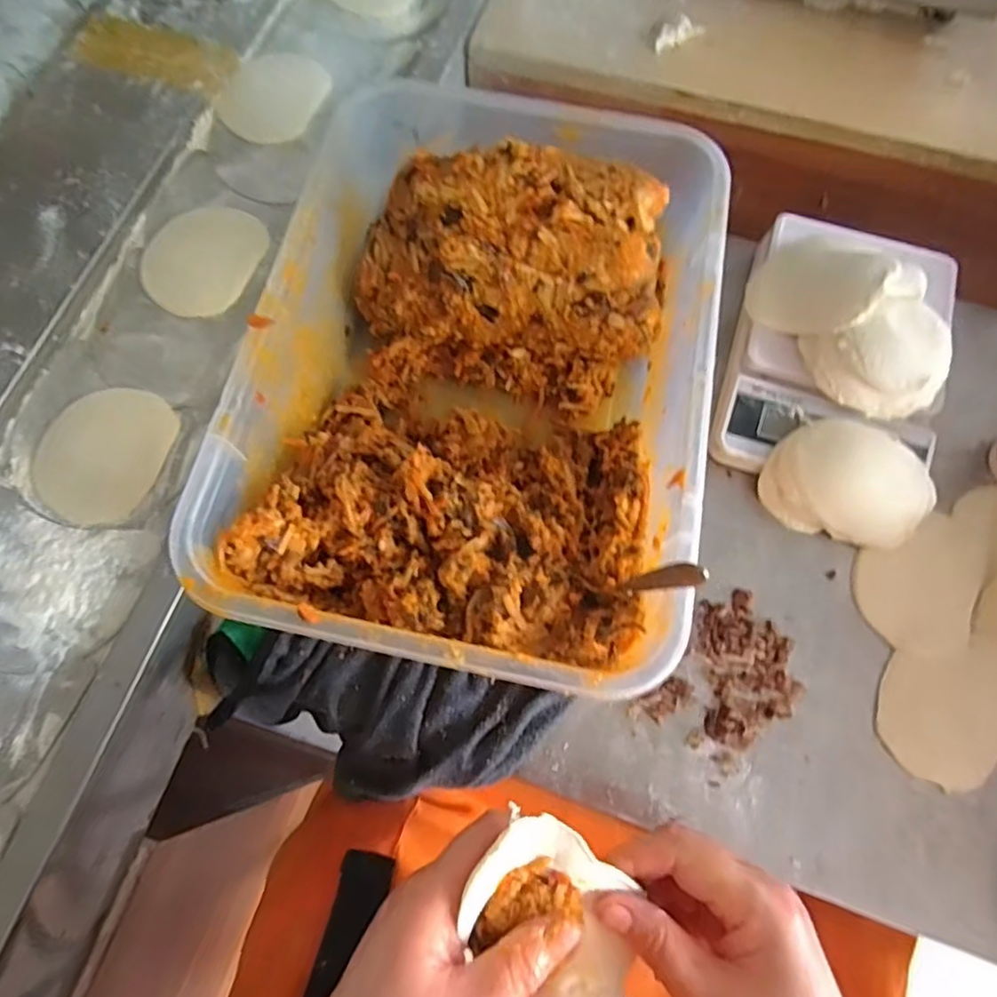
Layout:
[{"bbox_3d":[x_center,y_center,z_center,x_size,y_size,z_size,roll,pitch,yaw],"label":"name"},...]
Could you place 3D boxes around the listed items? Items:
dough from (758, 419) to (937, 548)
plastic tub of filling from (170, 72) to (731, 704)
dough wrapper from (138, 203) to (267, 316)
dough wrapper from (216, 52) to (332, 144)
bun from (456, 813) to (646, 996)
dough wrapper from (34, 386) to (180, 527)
[{"bbox_3d":[0.255,-0.014,0.454,0.112,0.041,0.073,16,73,4],"label":"dough"},{"bbox_3d":[-0.006,-0.083,0.415,0.266,0.163,0.376,11,72,3],"label":"plastic tub of filling"},{"bbox_3d":[-0.238,-0.192,0.501,0.088,0.007,0.098,19,78,7],"label":"dough wrapper"},{"bbox_3d":[-0.198,-0.355,0.552,0.085,0.004,0.099,20,73,5],"label":"dough wrapper"},{"bbox_3d":[0.022,0.184,0.266,0.079,0.028,0.072,0,72,0],"label":"bun"},{"bbox_3d":[-0.285,-0.033,0.445,0.088,0.009,0.100,13,72,3],"label":"dough wrapper"}]

